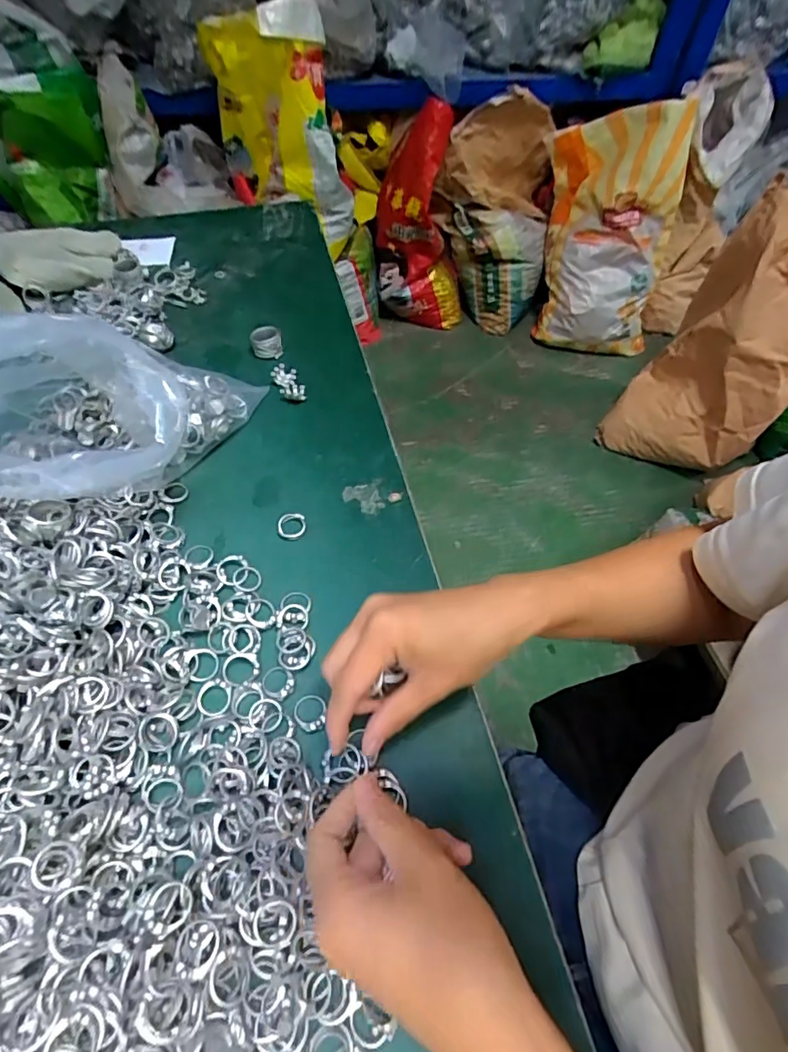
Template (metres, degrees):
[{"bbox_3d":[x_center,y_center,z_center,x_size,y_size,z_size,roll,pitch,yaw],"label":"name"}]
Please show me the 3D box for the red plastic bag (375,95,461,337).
[{"bbox_3d":[0.081,-0.887,1.628,0.297,0.634,0.192,16,56,7],"label":"red plastic bag"}]

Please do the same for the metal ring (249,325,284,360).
[{"bbox_3d":[-0.121,-0.175,0.502,0.028,0.023,0.028,-6,57,-8],"label":"metal ring"}]

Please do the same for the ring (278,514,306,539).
[{"bbox_3d":[-0.077,0.000,0.401,0.020,0.006,0.021,0,56,-3],"label":"ring"}]

